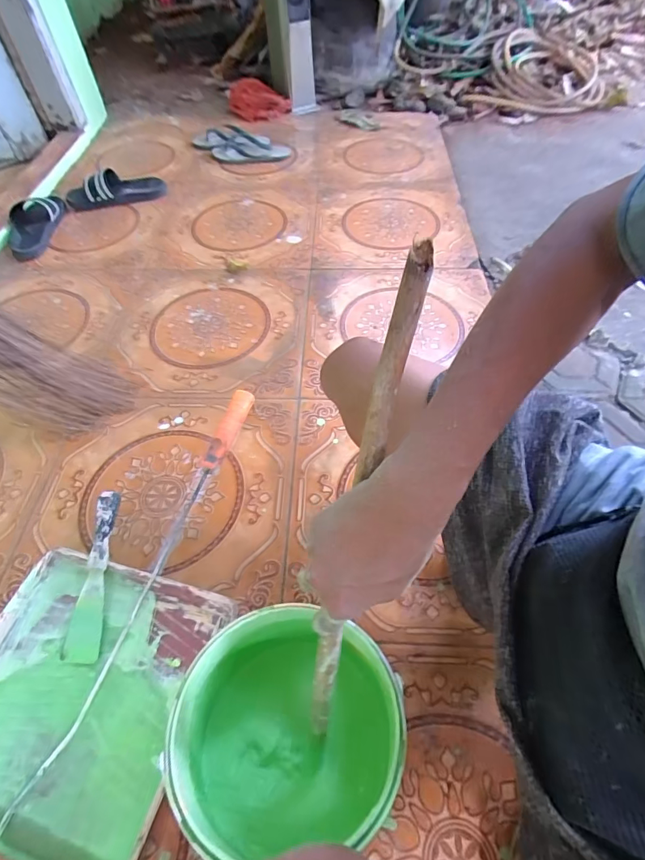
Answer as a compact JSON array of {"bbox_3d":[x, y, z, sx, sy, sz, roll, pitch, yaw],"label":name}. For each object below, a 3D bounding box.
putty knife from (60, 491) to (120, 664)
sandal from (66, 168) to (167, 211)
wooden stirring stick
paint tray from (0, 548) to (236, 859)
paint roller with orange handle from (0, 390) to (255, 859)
[{"bbox_3d":[-0.291,0.184,0.552,0.045,0.012,0.202,3,77,5],"label":"putty knife"},{"bbox_3d":[-0.593,-0.702,1.239,0.267,0.066,0.131,-8,54,-4],"label":"sandal"},{"bbox_3d":[0.027,0.066,0.325,0.022,0.391,0.026,14,16,12],"label":"wooden stirring stick"},{"bbox_3d":[-0.284,0.334,0.472,0.275,0.078,0.360,13,55,11],"label":"paint tray"},{"bbox_3d":[-0.223,0.203,0.543,0.114,0.111,0.587,10,55,9],"label":"paint roller with orange handle"}]

